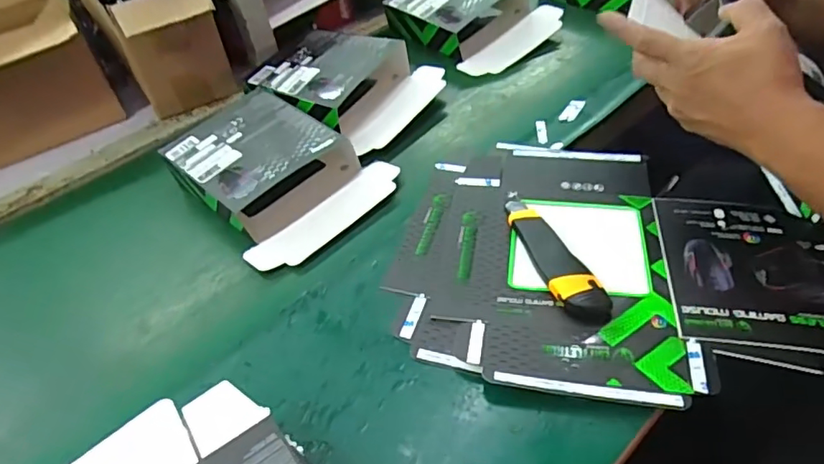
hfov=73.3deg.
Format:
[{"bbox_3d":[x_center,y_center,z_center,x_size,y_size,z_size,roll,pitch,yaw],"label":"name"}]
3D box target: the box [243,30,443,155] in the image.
[{"bbox_3d":[-0.101,-0.210,0.772,0.242,0.061,0.194,20,51,28],"label":"box"}]

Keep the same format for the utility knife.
[{"bbox_3d":[0.128,0.017,0.509,0.040,0.017,0.151,-16,44,-5],"label":"utility knife"}]

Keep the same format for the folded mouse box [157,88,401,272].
[{"bbox_3d":[-0.165,-0.081,0.659,0.262,0.054,0.202,30,57,34],"label":"folded mouse box"}]

